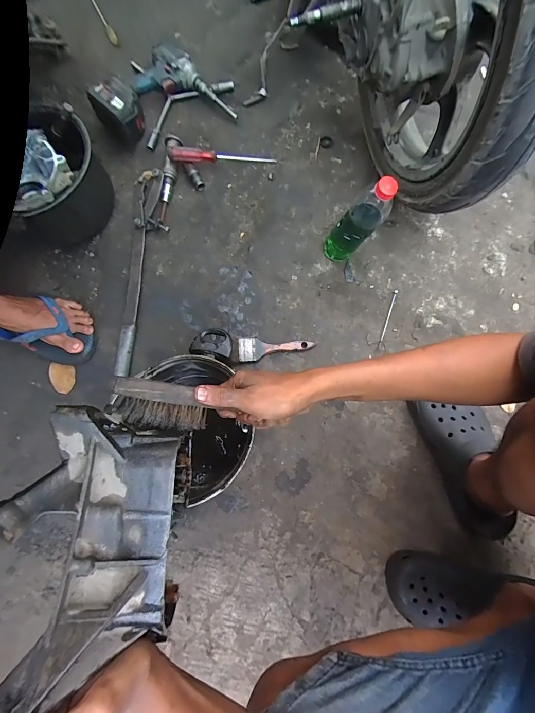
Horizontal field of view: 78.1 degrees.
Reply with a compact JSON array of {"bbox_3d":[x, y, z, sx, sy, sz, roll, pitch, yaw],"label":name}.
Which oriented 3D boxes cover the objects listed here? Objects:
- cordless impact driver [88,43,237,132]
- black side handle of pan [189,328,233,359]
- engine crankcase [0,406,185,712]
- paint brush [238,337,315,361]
[{"bbox_3d":[-0.246,-0.588,0.751,0.262,0.074,0.235,-38,80,-8],"label":"cordless impact driver"},{"bbox_3d":[-0.098,-0.027,0.578,0.073,0.020,0.050,7,78,5],"label":"black side handle of pan"},{"bbox_3d":[-0.139,0.140,0.261,0.119,0.095,0.192,0,77,0],"label":"engine crankcase"},{"bbox_3d":[0.018,-0.016,0.651,0.147,0.015,0.045,-3,77,-1],"label":"paint brush"}]

